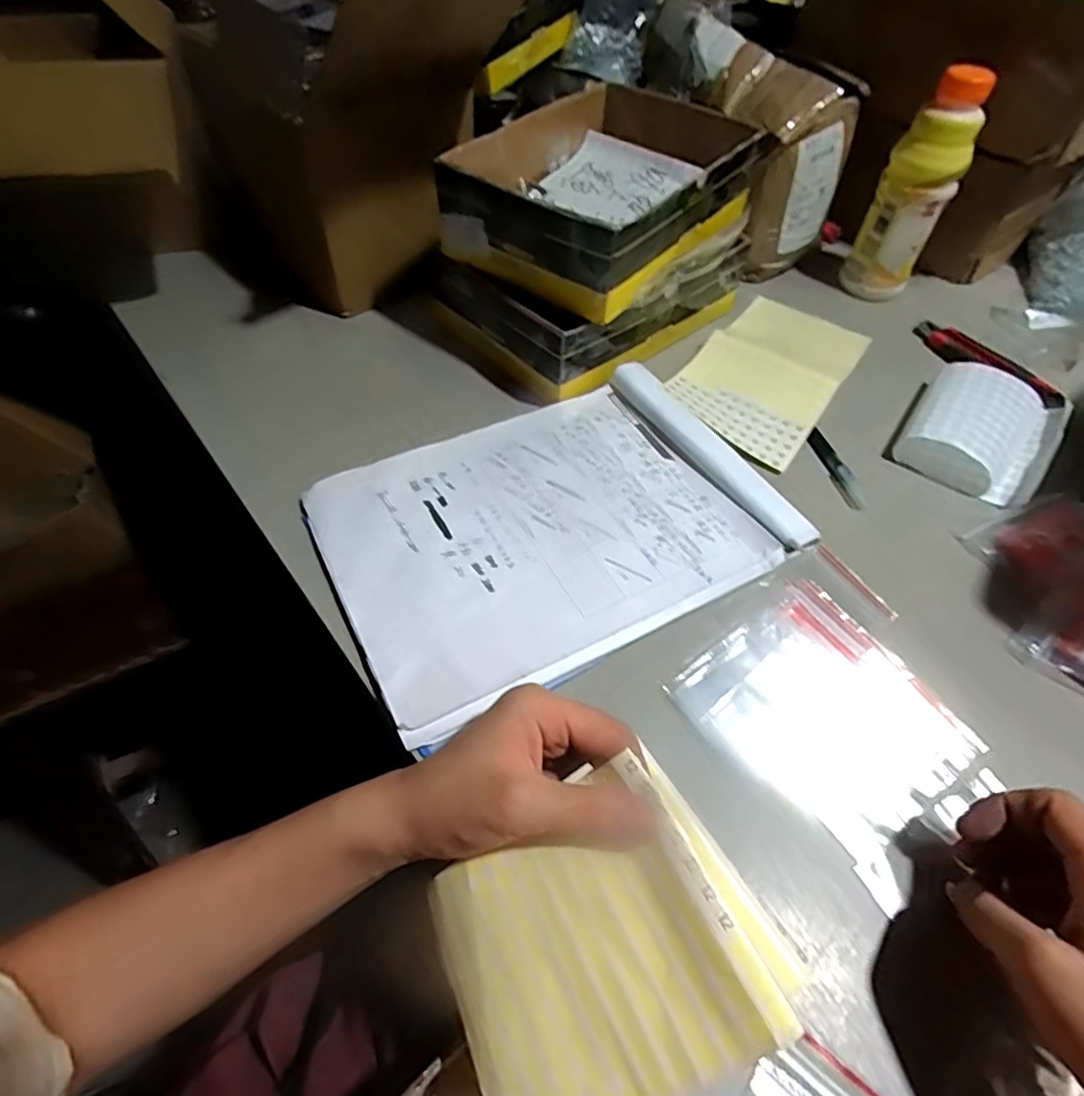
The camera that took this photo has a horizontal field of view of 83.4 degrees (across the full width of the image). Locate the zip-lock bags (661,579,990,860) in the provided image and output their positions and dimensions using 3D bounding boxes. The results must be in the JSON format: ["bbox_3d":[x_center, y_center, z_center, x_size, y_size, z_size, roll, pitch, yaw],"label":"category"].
[{"bbox_3d":[0.171,0.098,0.369,0.131,0.015,0.139,-29,59,-21],"label":"zip-lock bags"}]

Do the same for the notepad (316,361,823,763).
[{"bbox_3d":[0.002,-0.023,0.435,0.293,0.027,0.216,-24,57,-18],"label":"notepad"}]

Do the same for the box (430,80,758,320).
[{"bbox_3d":[0.065,-0.308,0.524,0.197,0.067,0.259,31,58,20],"label":"box"}]

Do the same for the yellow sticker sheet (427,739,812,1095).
[{"bbox_3d":[0.022,0.182,0.275,0.150,0.007,0.120,-38,64,8],"label":"yellow sticker sheet"}]

